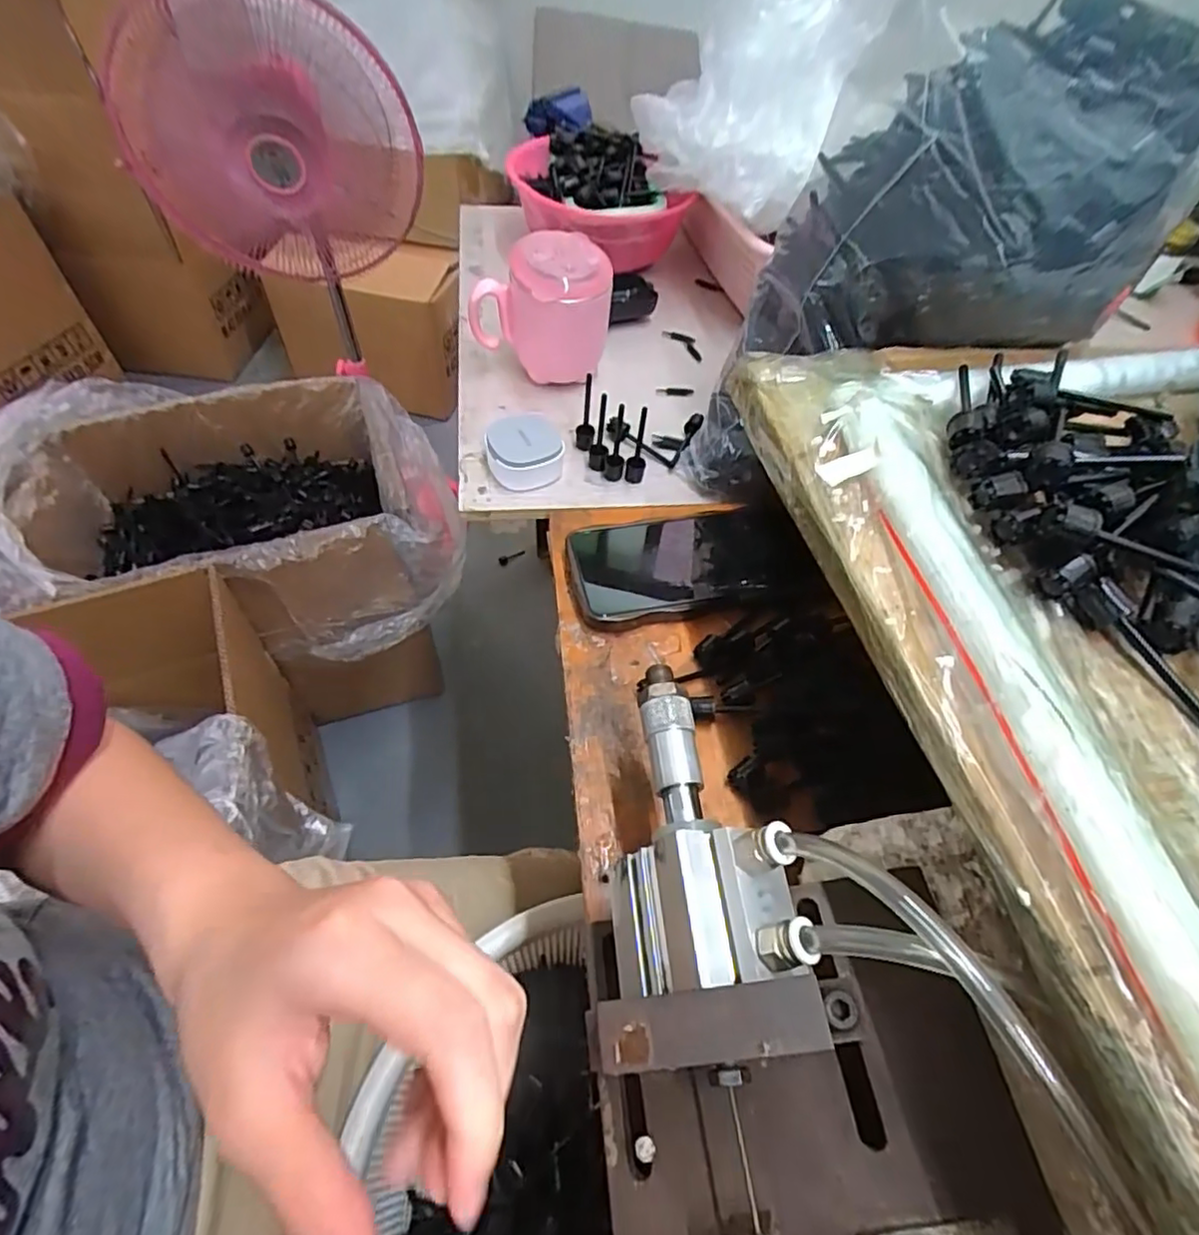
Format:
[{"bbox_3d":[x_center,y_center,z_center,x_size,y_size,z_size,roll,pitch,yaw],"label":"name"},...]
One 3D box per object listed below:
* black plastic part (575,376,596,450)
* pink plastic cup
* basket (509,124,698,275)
[{"bbox_3d":[-0.010,-0.157,0.479,0.015,0.066,0.022,2,55,-4],"label":"black plastic part"},{"bbox_3d":[-0.050,-0.248,0.510,0.106,0.095,0.074,-4,55,-8],"label":"pink plastic cup"},{"bbox_3d":[-0.005,-0.427,0.632,0.167,0.083,0.153,-4,55,-8],"label":"basket"}]

